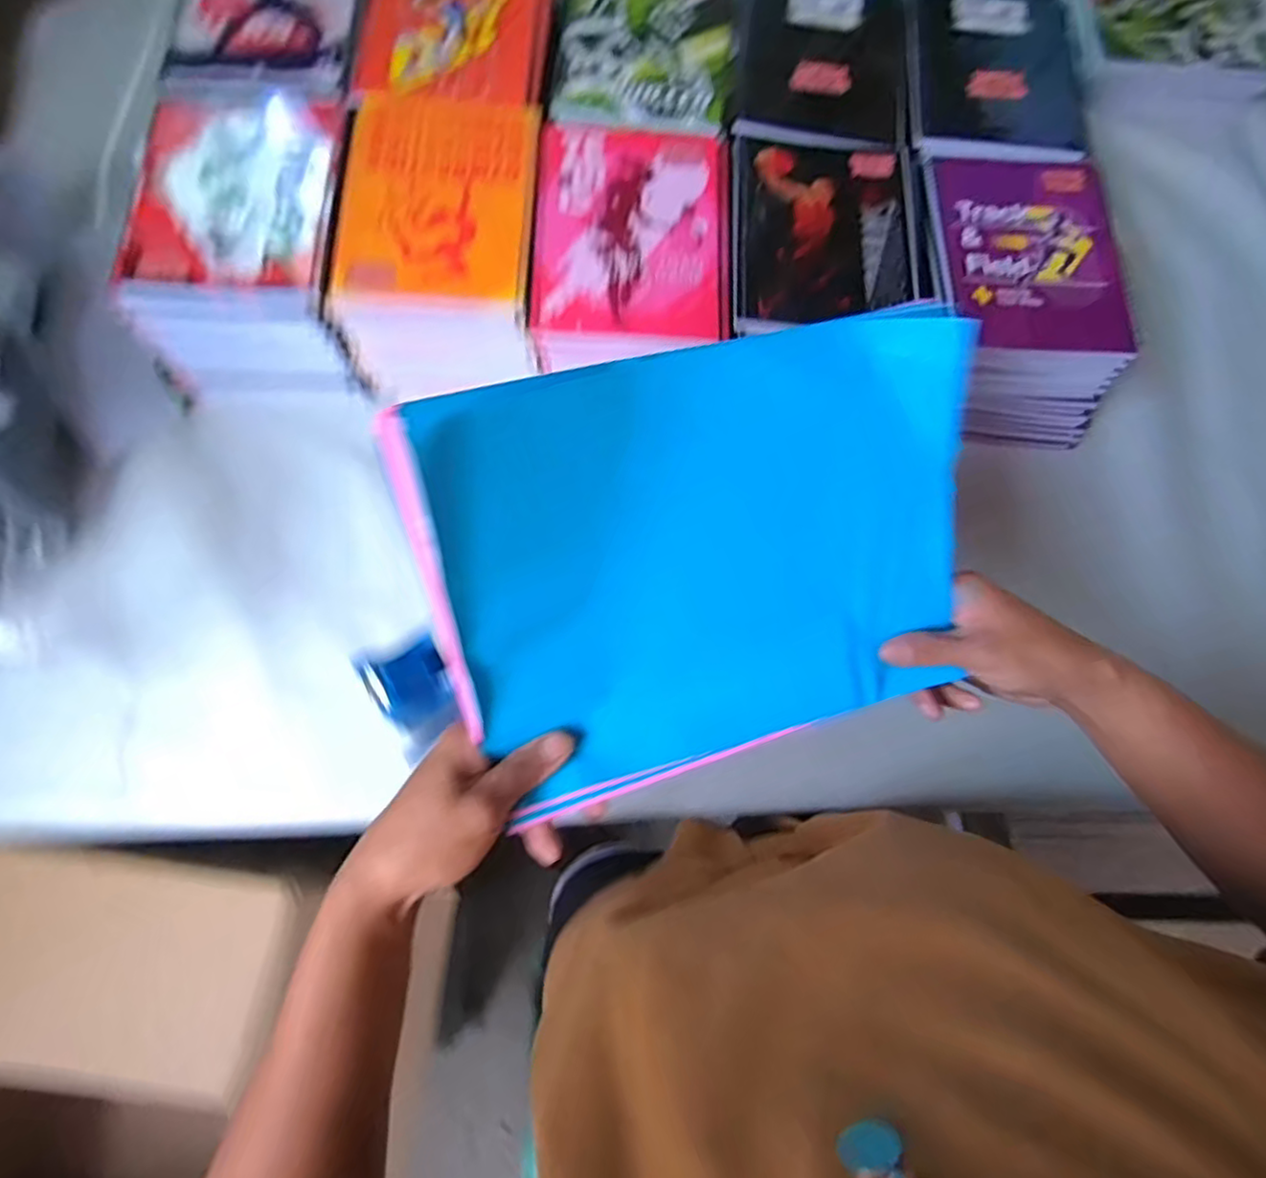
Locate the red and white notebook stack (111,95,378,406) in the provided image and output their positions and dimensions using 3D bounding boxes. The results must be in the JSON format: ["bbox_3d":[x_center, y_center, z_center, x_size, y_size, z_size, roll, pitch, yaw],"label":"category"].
[{"bbox_3d":[-0.320,-0.288,0.560,0.165,0.102,0.219,-1,75,-1],"label":"red and white notebook stack"}]

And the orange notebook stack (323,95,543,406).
[{"bbox_3d":[-0.159,-0.292,0.565,0.156,0.094,0.217,1,75,-1],"label":"orange notebook stack"}]

